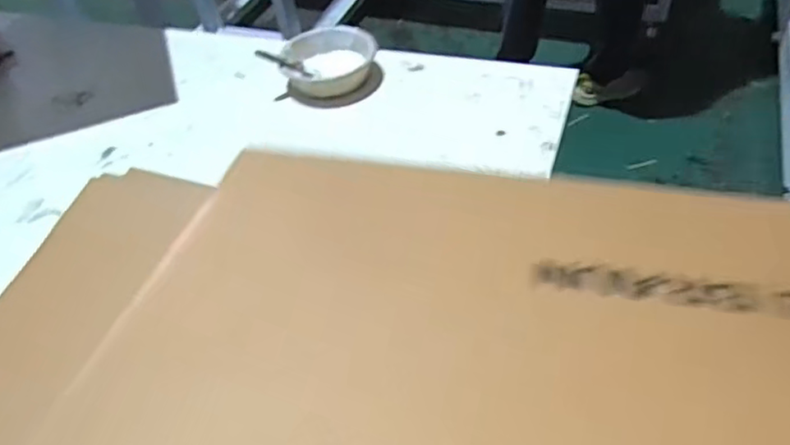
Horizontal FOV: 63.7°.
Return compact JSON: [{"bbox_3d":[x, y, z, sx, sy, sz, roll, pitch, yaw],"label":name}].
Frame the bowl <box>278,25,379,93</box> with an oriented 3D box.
[{"bbox_3d":[-0.134,-0.345,1.324,0.182,0.074,0.182,-3,46,4],"label":"bowl"}]

